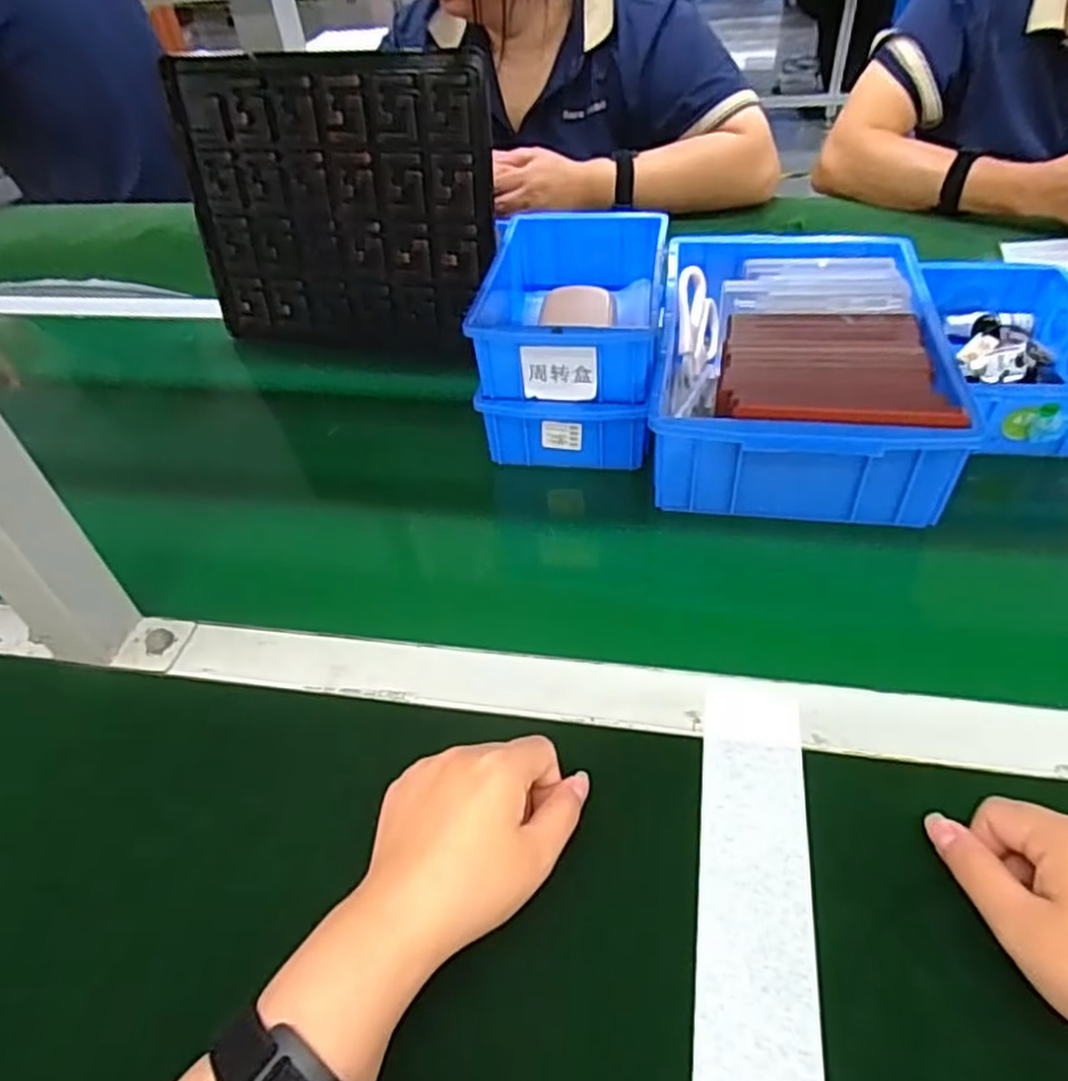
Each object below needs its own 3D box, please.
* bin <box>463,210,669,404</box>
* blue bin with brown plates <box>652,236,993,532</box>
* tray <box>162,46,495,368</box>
[{"bbox_3d":[0.035,-0.191,0.586,0.127,0.064,0.198,5,46,10],"label":"bin"},{"bbox_3d":[0.205,-0.148,0.588,0.198,0.077,0.296,5,46,12],"label":"blue bin with brown plates"},{"bbox_3d":[-0.178,-0.296,0.681,0.296,0.257,0.015,7,36,13],"label":"tray"}]

